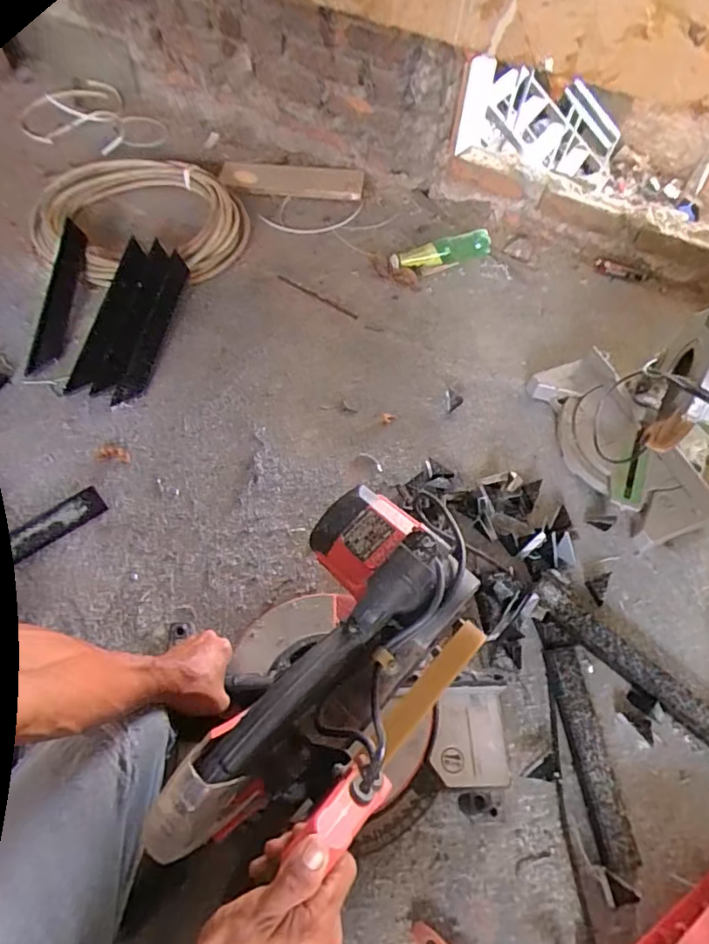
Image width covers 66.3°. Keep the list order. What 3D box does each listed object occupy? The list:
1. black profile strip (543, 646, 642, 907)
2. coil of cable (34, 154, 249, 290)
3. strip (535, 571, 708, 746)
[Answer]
[{"bbox_3d":[0.315,0.383,0.717,0.047,0.020,0.290,-4,59,-5],"label":"black profile strip"},{"bbox_3d":[-0.490,-0.581,1.236,0.487,0.084,0.396,7,58,2],"label":"coil of cable"},{"bbox_3d":[0.419,0.288,0.774,0.372,0.027,0.061,41,65,20],"label":"strip"}]

